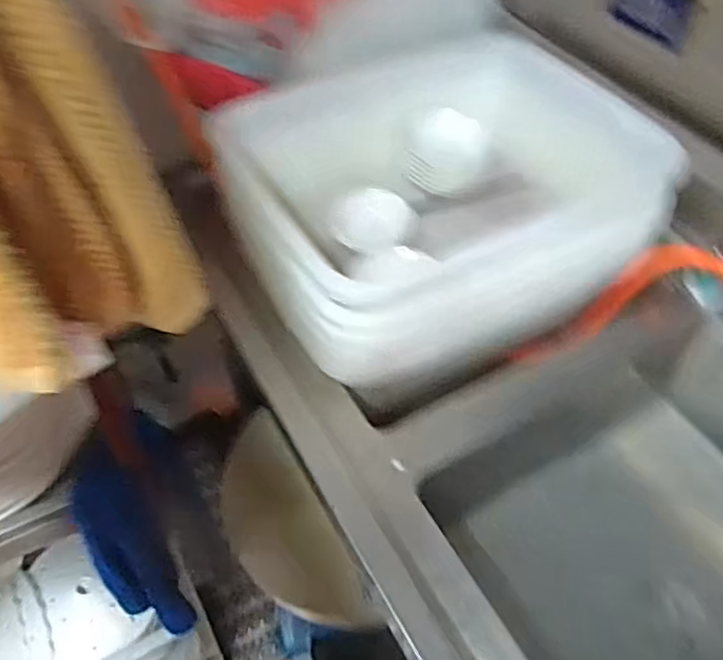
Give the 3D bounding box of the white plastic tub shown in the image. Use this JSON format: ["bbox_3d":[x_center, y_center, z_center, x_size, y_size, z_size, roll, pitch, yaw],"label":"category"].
[{"bbox_3d":[0.092,-0.207,0.914,0.532,0.168,0.439,-21,54,-19],"label":"white plastic tub"}]

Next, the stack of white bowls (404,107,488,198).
[{"bbox_3d":[0.127,-0.276,0.998,0.126,0.088,0.118,2,50,-1],"label":"stack of white bowls"}]

